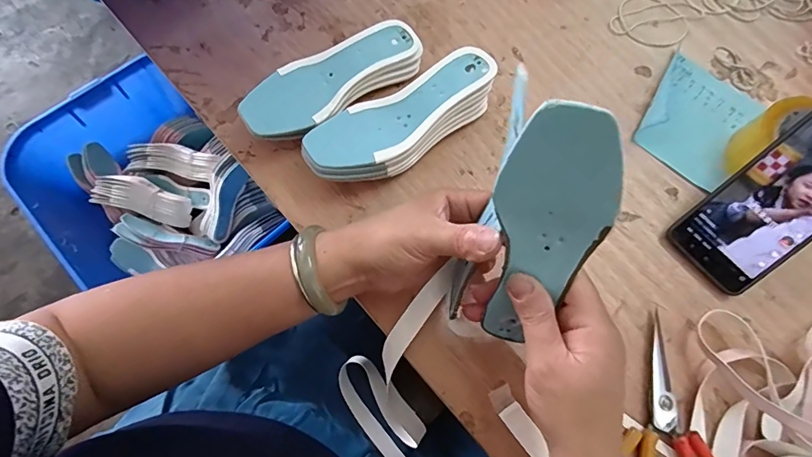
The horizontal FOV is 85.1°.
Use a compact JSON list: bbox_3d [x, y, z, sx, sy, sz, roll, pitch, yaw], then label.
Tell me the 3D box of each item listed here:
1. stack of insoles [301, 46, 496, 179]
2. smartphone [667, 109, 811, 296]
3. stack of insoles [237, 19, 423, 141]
[{"bbox_3d":[-0.001,-0.095,0.407,0.186,0.055,0.062,-29,73,-11],"label":"stack of insoles"},{"bbox_3d":[0.319,-0.023,0.379,0.163,0.012,0.078,-44,75,12],"label":"smartphone"},{"bbox_3d":[-0.068,-0.140,0.426,0.186,0.042,0.070,-40,76,-15],"label":"stack of insoles"}]

